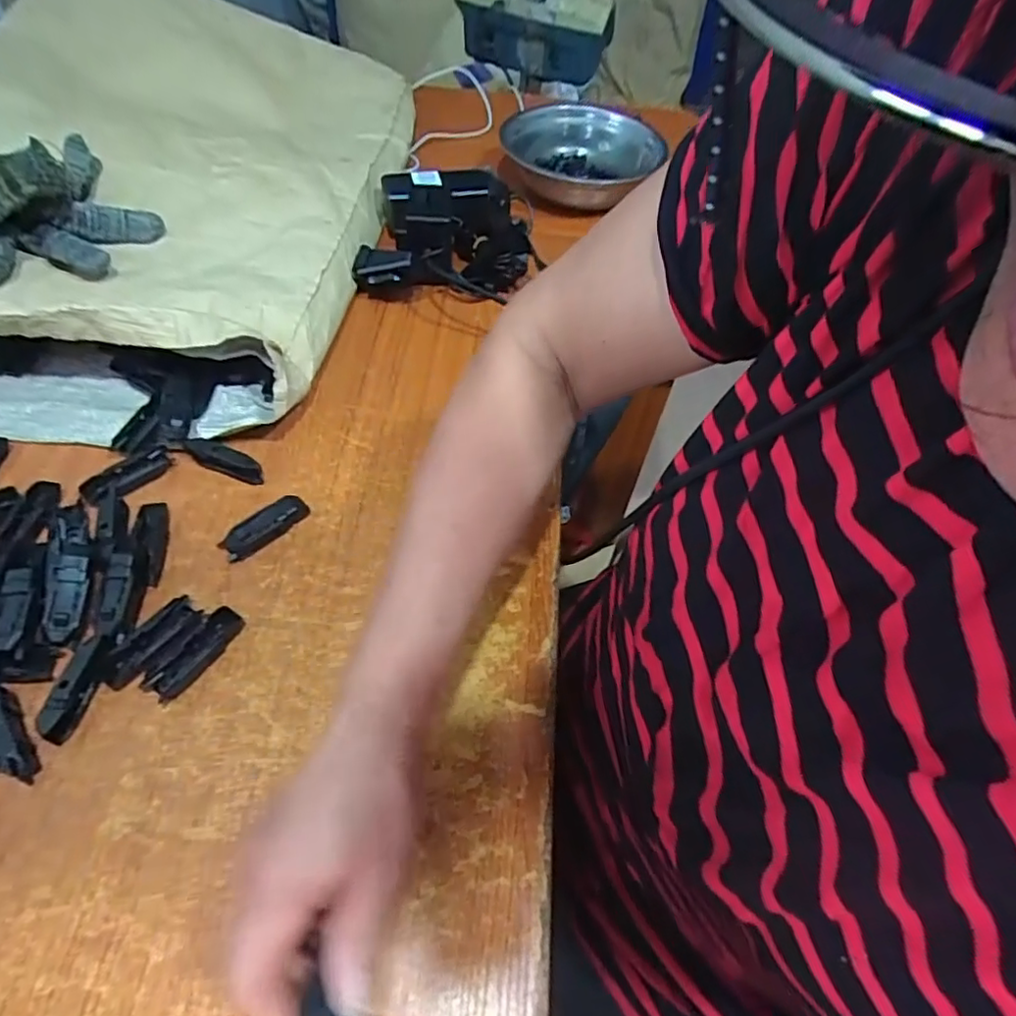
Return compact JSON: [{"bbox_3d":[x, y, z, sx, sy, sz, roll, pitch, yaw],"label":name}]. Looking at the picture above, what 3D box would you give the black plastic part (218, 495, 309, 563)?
[{"bbox_3d":[-0.182,0.014,0.463,0.025,0.016,0.066,39,59,21],"label":"black plastic part"}]

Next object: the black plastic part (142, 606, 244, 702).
[{"bbox_3d":[-0.205,0.095,0.404,0.025,0.012,0.067,28,56,15],"label":"black plastic part"}]

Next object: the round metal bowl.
[{"bbox_3d":[0.089,-0.449,0.789,0.173,0.073,0.184,3,53,-4],"label":"round metal bowl"}]

